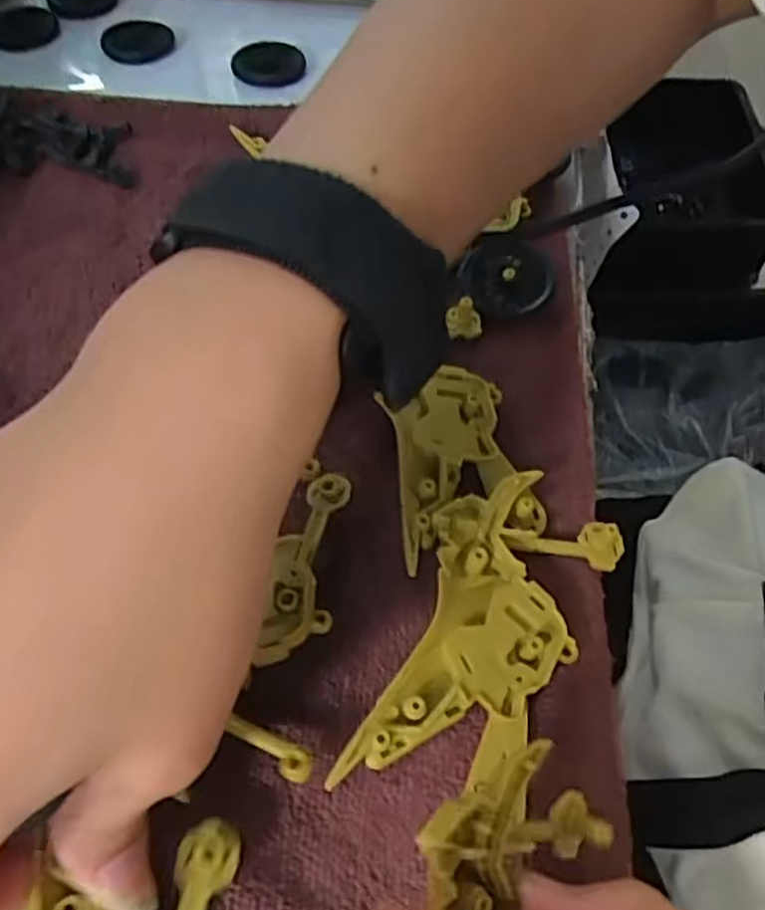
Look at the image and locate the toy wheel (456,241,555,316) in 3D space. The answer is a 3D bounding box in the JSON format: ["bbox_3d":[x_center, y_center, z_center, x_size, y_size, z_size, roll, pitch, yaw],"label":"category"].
[{"bbox_3d":[0.048,-0.070,0.285,0.035,0.012,0.029,-4,56,-4],"label":"toy wheel"}]

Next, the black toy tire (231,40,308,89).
[{"bbox_3d":[-0.062,-0.211,0.392,0.037,0.007,0.042,4,56,2],"label":"black toy tire"}]

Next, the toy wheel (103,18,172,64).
[{"bbox_3d":[-0.136,-0.234,0.406,0.035,0.008,0.038,1,56,-1],"label":"toy wheel"}]

